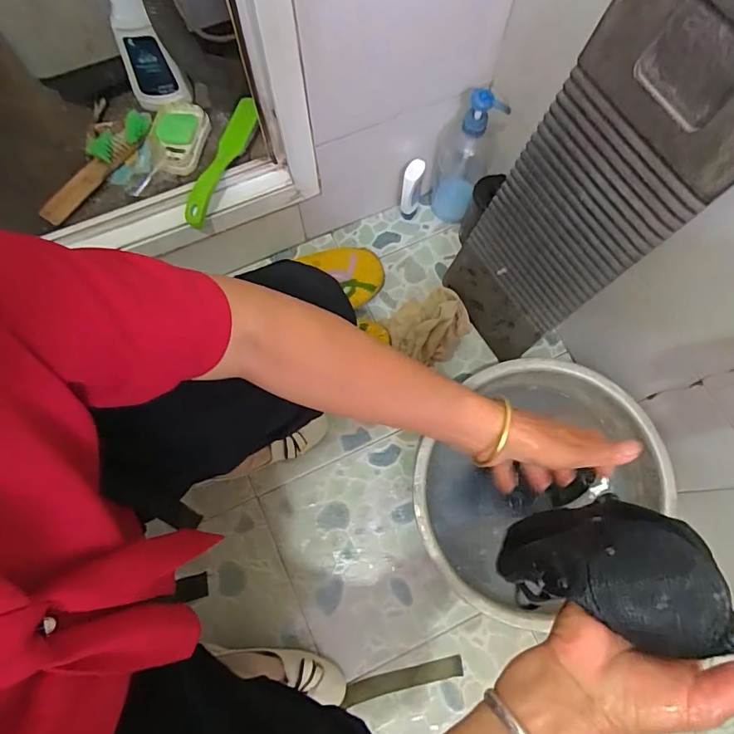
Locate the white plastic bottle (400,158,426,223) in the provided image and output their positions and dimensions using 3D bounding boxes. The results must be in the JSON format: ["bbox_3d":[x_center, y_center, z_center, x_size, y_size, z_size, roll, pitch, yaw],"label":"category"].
[{"bbox_3d":[0.078,-0.306,0.841,0.031,0.115,0.042,12,74,3],"label":"white plastic bottle"}]

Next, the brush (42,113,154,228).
[{"bbox_3d":[-0.423,-0.319,0.750,0.065,0.018,0.228,36,75,11],"label":"brush"}]

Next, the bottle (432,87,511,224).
[{"bbox_3d":[0.156,-0.340,0.785,0.086,0.258,0.070,12,74,3],"label":"bottle"}]

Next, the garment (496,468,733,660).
[{"bbox_3d":[0.162,0.135,0.326,0.135,0.070,0.103,9,75,29],"label":"garment"}]

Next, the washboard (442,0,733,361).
[{"bbox_3d":[0.237,-0.177,0.583,0.026,0.543,0.182,-30,78,-19],"label":"washboard"}]

